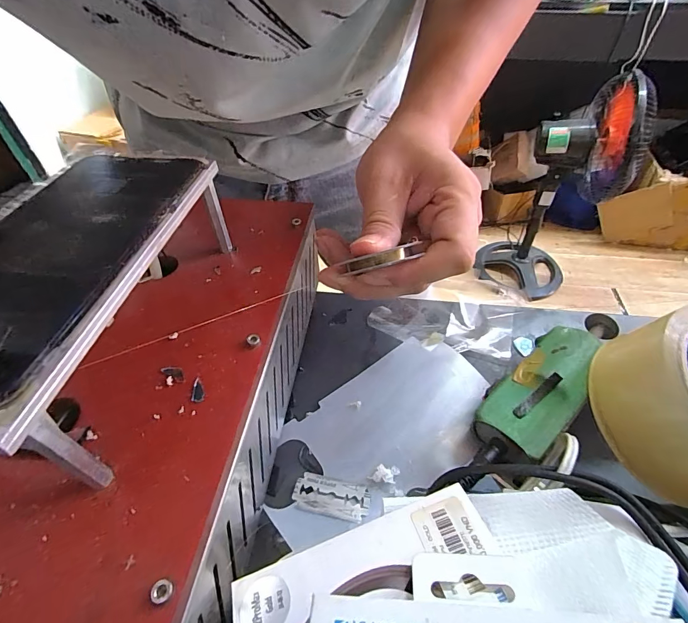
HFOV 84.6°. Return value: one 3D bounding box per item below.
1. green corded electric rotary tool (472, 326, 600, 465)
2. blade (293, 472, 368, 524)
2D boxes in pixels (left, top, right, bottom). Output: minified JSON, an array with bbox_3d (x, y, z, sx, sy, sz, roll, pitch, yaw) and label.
[{"bbox_3d":[0.118,0.049,0.230,0.101,0.031,0.041,-37,57,-27],"label":"green corded electric rotary tool"},{"bbox_3d":[-0.007,0.103,0.211,0.042,0.004,0.021,10,34,11],"label":"blade"}]

